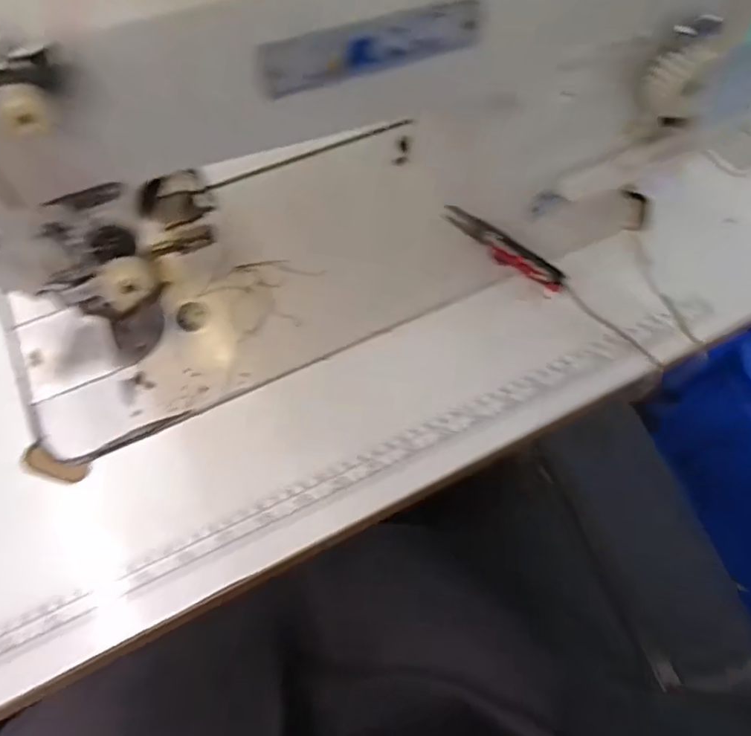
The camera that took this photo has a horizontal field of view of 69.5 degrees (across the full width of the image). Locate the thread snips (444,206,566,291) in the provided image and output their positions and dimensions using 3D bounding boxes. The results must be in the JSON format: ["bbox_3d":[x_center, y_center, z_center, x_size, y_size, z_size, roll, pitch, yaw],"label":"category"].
[{"bbox_3d":[0.098,-0.090,0.417,0.102,0.025,0.011,35,69,14],"label":"thread snips"}]

